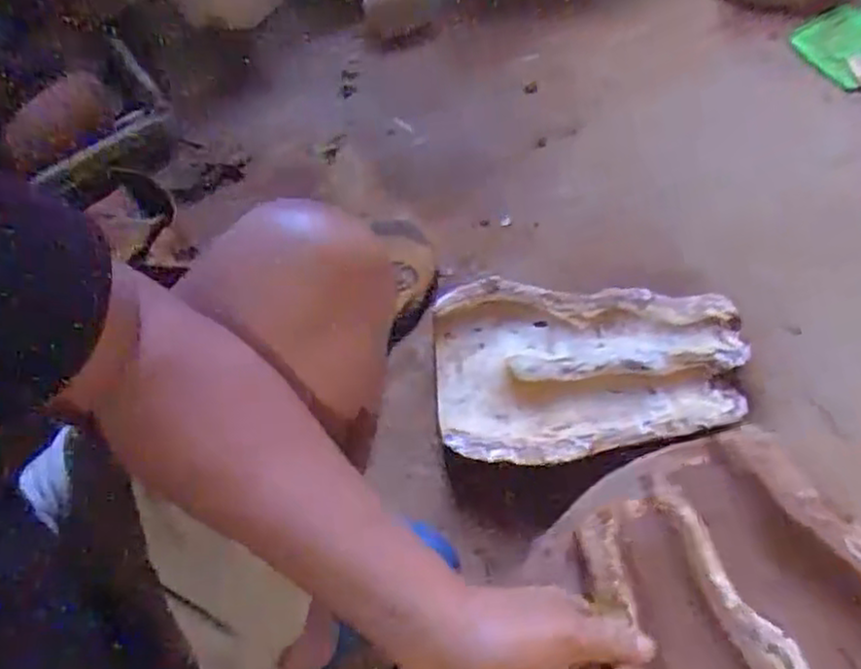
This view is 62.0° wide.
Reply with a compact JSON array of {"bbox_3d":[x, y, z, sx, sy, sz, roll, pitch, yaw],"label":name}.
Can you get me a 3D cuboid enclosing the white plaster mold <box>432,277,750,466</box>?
[{"bbox_3d":[0.184,0.037,0.851,0.349,0.062,0.234,-3,64,-2],"label":"white plaster mold"}]

